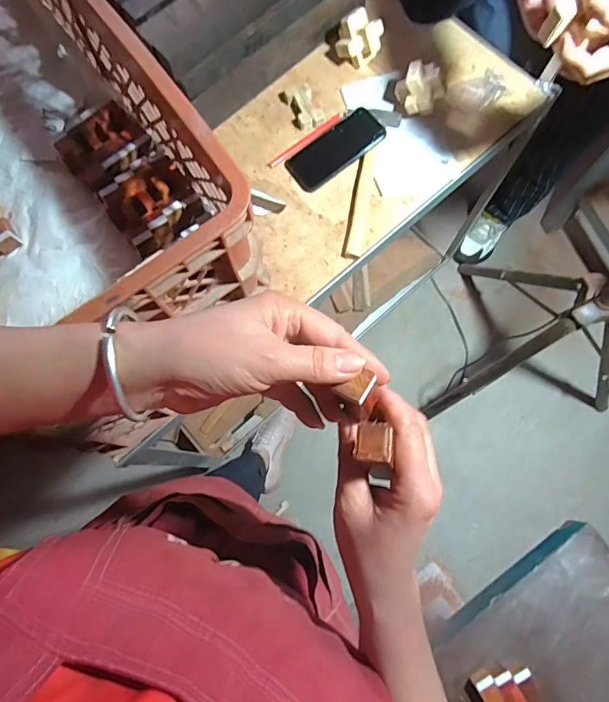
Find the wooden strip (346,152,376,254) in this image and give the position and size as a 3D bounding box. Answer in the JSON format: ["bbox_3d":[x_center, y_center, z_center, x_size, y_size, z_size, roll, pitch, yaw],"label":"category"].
[{"bbox_3d":[0.095,-0.242,0.749,0.024,0.010,0.184,11,76,3],"label":"wooden strip"}]

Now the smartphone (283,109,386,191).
[{"bbox_3d":[0.050,-0.341,0.772,0.164,0.015,0.081,-39,79,0],"label":"smartphone"}]

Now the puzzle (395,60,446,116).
[{"bbox_3d":[0.193,-0.436,0.765,0.062,0.059,0.059,-18,77,-5],"label":"puzzle"}]

